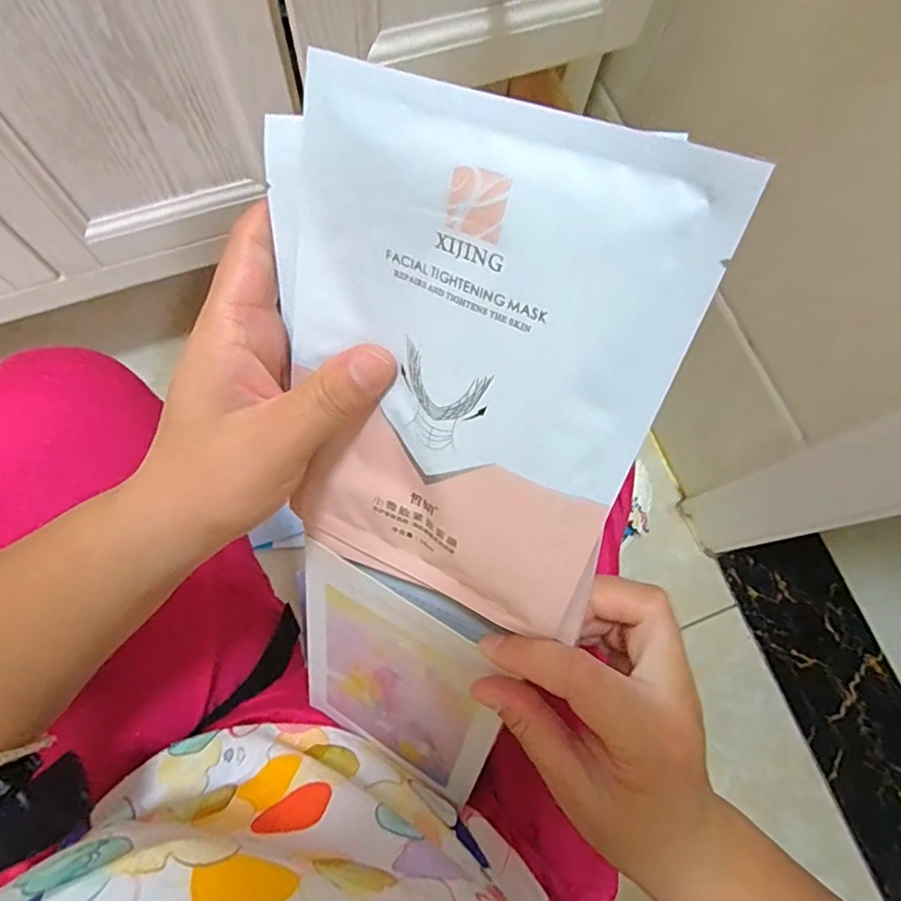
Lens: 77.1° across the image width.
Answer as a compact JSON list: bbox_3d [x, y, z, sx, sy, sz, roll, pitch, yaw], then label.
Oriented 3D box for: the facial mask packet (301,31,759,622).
[{"bbox_3d":[-0.002,-0.017,0.187,0.125,0.171,0.006,26,36,19],"label":"facial mask packet"}]

